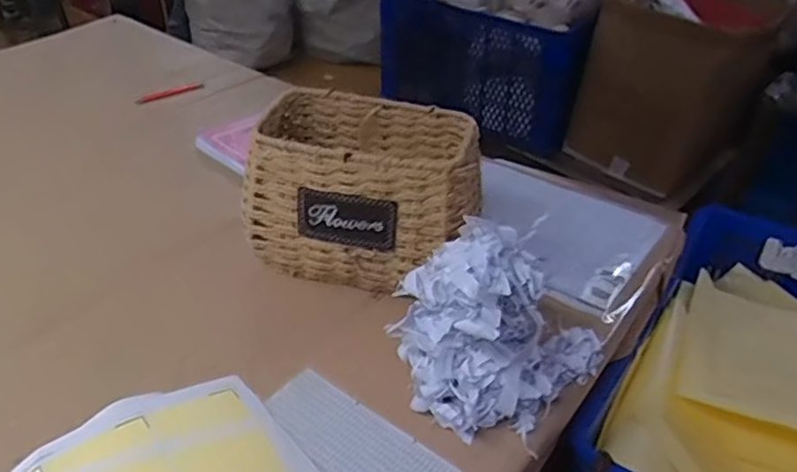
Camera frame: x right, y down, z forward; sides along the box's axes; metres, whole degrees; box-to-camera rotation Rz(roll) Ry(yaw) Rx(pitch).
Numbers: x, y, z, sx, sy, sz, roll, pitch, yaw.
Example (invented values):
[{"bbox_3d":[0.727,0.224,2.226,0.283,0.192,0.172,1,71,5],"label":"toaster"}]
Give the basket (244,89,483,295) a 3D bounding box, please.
[{"bbox_3d":[-0.037,-0.053,0.781,0.239,0.162,0.159,12,36,11],"label":"basket"}]

